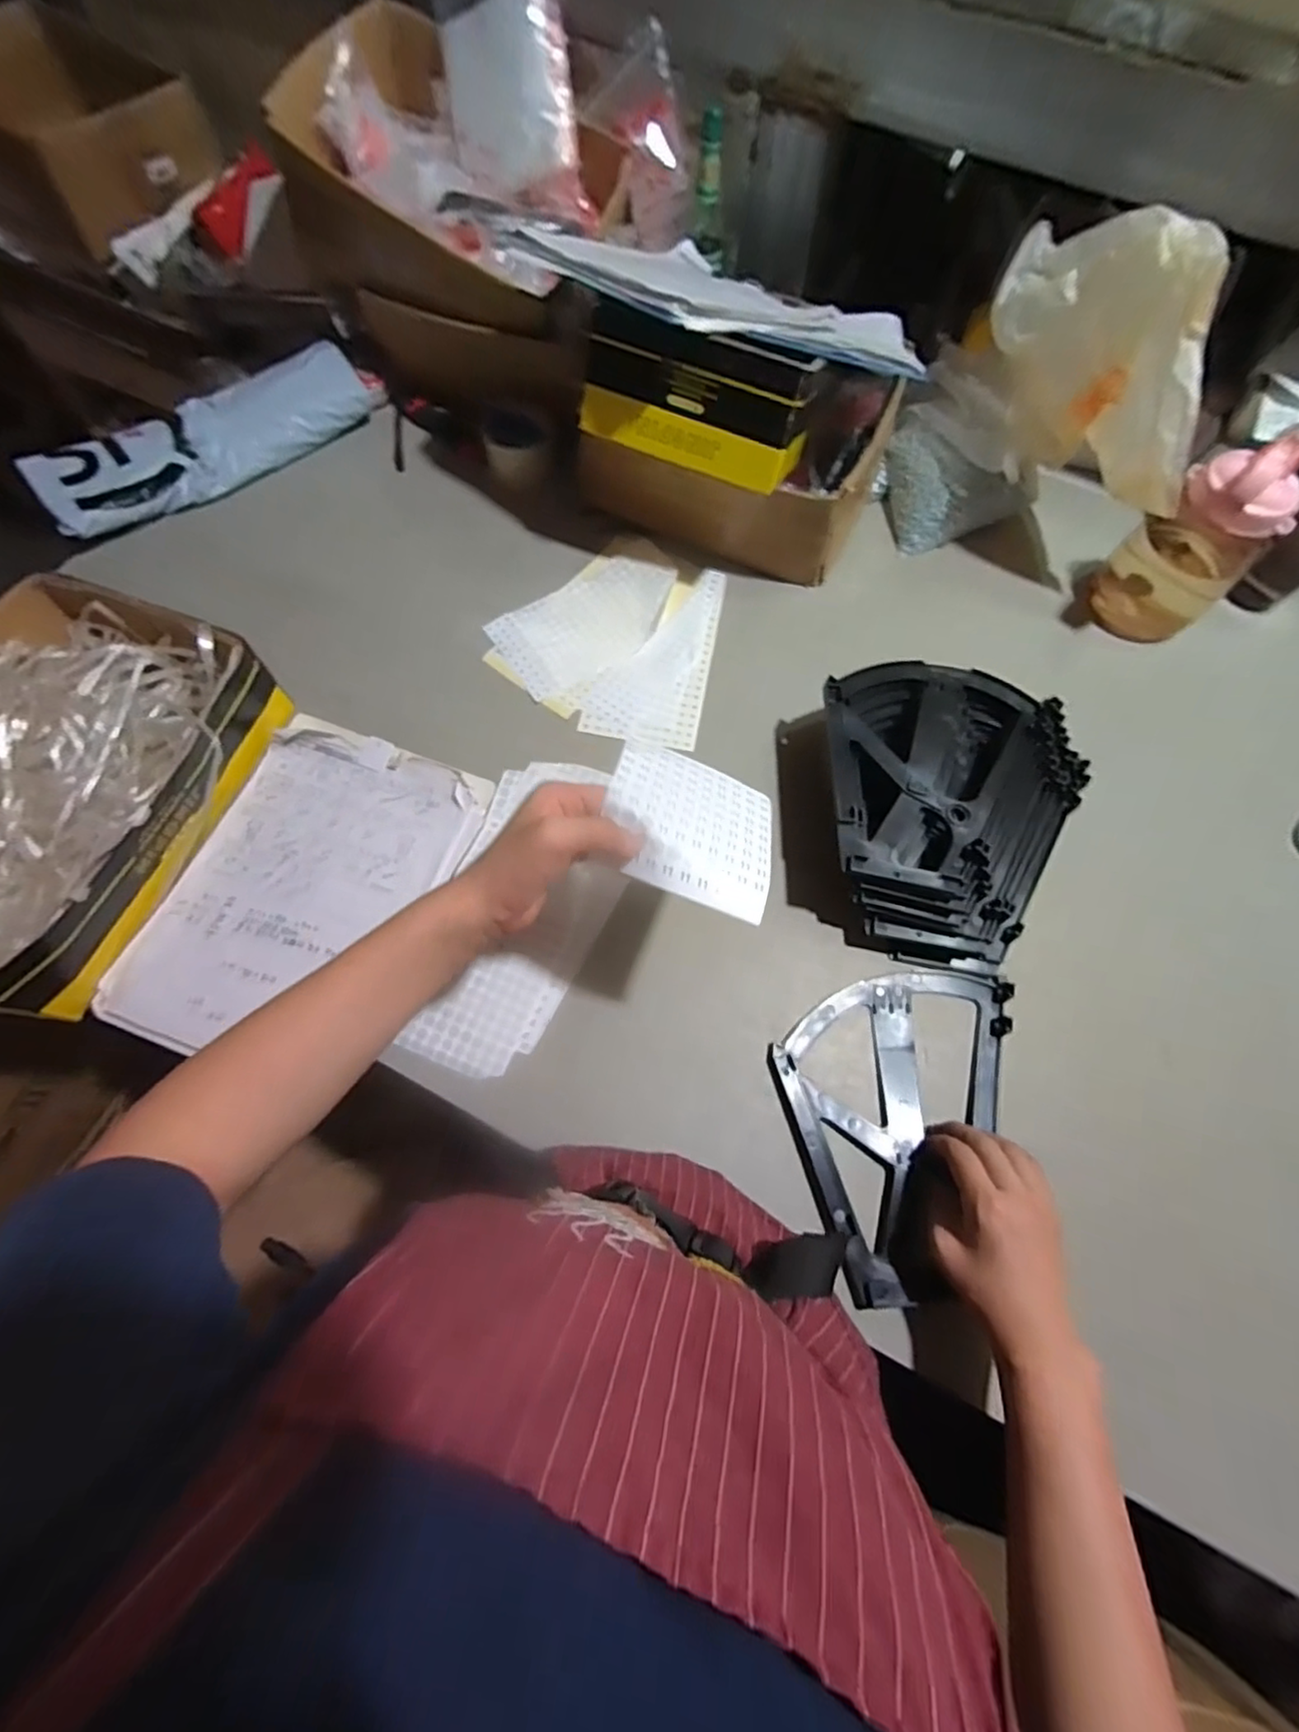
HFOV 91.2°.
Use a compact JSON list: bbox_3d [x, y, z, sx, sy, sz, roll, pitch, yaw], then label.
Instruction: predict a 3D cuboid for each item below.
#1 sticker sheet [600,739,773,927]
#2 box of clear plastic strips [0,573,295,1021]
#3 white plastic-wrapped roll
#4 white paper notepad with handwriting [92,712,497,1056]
[{"bbox_3d":[0.027,-0.032,0.437,0.117,0.026,0.122,25,45,-10],"label":"sticker sheet"},{"bbox_3d":[-0.517,-0.069,0.553,0.240,0.102,0.338,20,70,7],"label":"box of clear plastic strips"},{"bbox_3d":[-0.518,-0.512,0.767,0.392,0.067,0.108,-35,73,-13],"label":"white plastic-wrapped roll"},{"bbox_3d":[-0.311,0.019,0.579,0.228,0.022,0.312,19,70,6],"label":"white paper notepad with handwriting"}]

